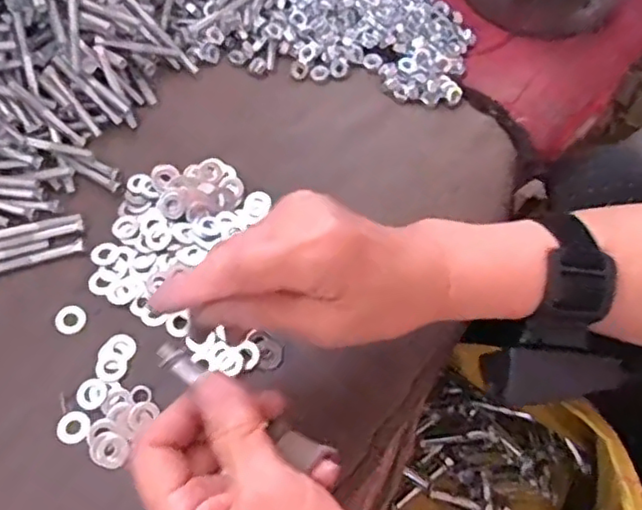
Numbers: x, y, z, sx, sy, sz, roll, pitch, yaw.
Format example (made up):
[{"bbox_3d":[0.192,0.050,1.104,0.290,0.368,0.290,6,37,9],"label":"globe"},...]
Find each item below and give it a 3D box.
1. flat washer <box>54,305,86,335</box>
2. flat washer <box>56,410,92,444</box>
[{"bbox_3d":[-0.146,0.037,0.368,0.017,0.004,0.018,0,61,0],"label":"flat washer"},{"bbox_3d":[-0.132,0.091,0.337,0.017,0.004,0.017,0,61,0],"label":"flat washer"}]

